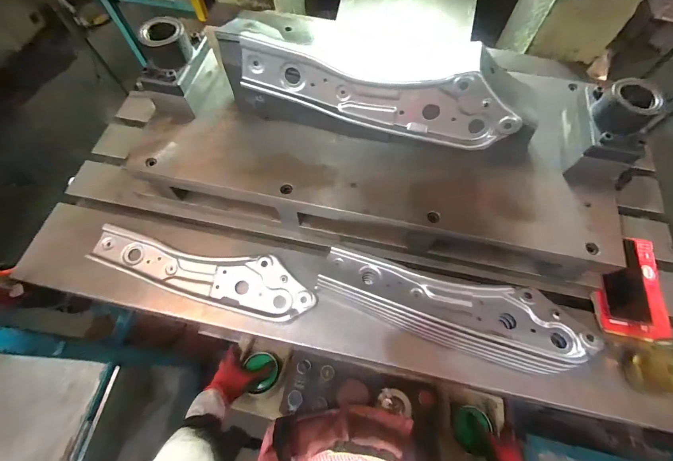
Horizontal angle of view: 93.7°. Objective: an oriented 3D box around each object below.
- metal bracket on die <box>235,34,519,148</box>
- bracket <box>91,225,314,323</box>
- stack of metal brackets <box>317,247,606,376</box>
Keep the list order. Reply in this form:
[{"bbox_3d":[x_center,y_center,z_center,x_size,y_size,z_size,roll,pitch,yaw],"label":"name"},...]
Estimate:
[{"bbox_3d":[0.061,-0.209,0.492,0.445,0.108,0.049,13,66,6],"label":"metal bracket on die"},{"bbox_3d":[-0.249,0.081,0.587,0.417,0.027,0.100,13,66,6],"label":"bracket"},{"bbox_3d":[0.182,0.129,0.528,0.428,0.062,0.119,15,66,7],"label":"stack of metal brackets"}]

